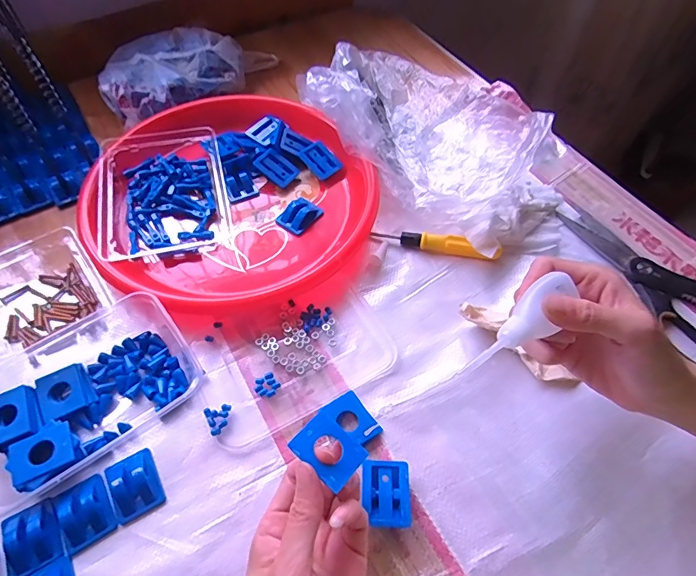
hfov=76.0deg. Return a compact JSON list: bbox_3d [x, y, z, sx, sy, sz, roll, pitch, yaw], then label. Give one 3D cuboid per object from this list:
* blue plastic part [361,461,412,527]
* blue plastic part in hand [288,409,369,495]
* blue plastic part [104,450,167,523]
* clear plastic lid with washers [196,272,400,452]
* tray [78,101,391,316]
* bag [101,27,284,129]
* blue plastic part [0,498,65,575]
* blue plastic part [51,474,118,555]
[{"bbox_3d":[0.027,0.152,0.329,0.035,0.017,0.043,4,56,2],"label":"blue plastic part"},{"bbox_3d":[-0.011,0.098,0.271,0.041,0.006,0.031,37,63,21],"label":"blue plastic part in hand"},{"bbox_3d":[-0.160,0.145,0.331,0.033,0.015,0.046,-27,61,-18],"label":"blue plastic part"},{"bbox_3d":[-0.048,0.060,0.392,0.165,0.009,0.101,-28,61,-18],"label":"clear plastic lid with washers"},{"bbox_3d":[-0.122,-0.096,0.472,0.283,0.038,0.288,-27,61,-17],"label":"tray"},{"bbox_3d":[-0.205,-0.287,0.580,0.227,0.058,0.103,-37,64,-22],"label":"bag"},{"bbox_3d":[-0.219,0.172,0.307,0.037,0.012,0.045,-28,61,-18],"label":"blue plastic part"},{"bbox_3d":[-0.189,0.158,0.317,0.033,0.012,0.046,-31,62,-20],"label":"blue plastic part"}]

